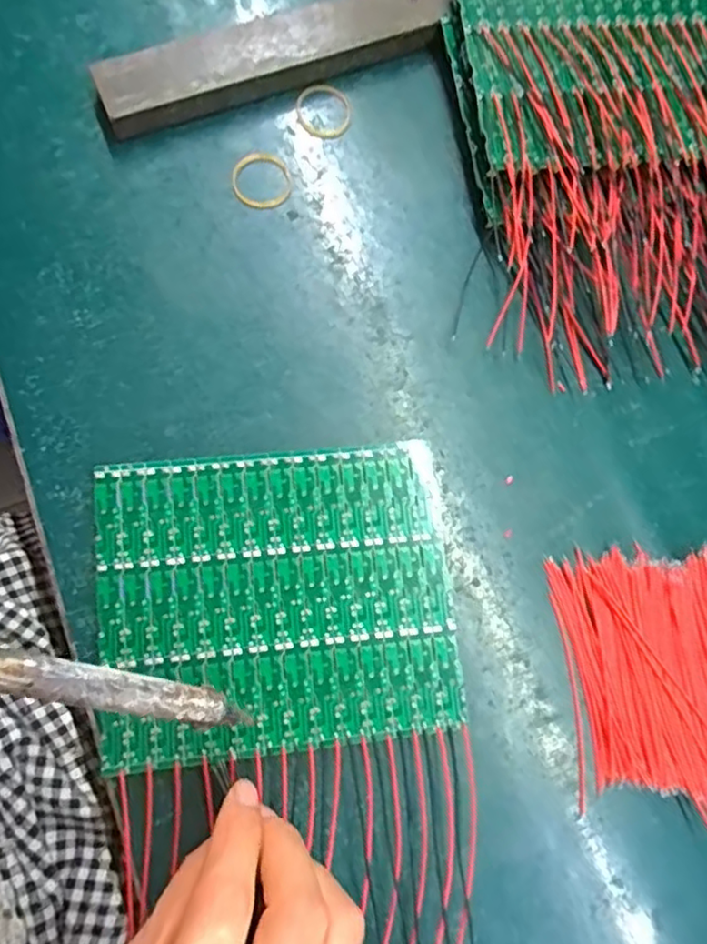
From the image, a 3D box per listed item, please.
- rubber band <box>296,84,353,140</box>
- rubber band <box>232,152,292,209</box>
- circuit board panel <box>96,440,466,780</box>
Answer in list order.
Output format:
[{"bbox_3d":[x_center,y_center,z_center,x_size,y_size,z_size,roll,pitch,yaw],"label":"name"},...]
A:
[{"bbox_3d":[-0.015,-0.194,0.335,0.030,0.004,0.032,1,77,-3],"label":"rubber band"},{"bbox_3d":[-0.048,-0.152,0.323,0.030,0.004,0.032,1,77,-3],"label":"rubber band"},{"bbox_3d":[-0.031,0.053,0.268,0.148,0.004,0.125,-6,78,-7],"label":"circuit board panel"}]

